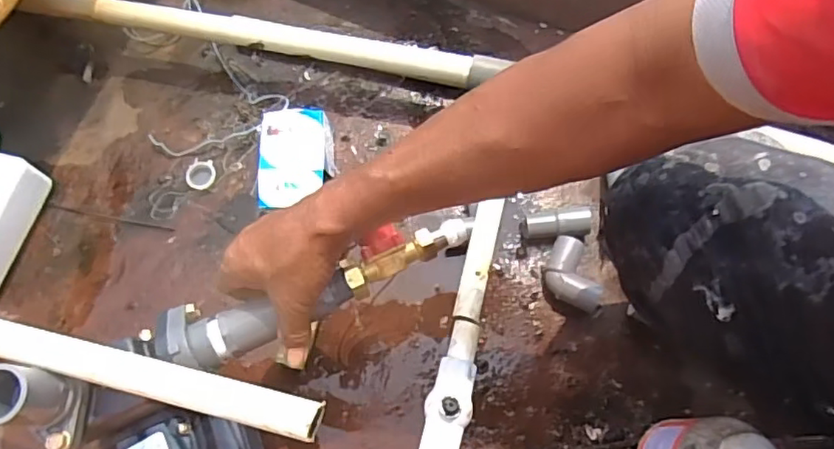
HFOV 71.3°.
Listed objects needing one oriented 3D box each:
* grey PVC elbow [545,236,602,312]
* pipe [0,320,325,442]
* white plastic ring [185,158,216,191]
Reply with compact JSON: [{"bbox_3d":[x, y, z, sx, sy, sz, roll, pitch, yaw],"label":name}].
[{"bbox_3d":[0.180,0.055,0.659,0.060,0.033,0.069,15,71,7],"label":"grey PVC elbow"},{"bbox_3d":[-0.296,0.093,0.445,0.472,0.026,0.026,11,70,10],"label":"pipe"},{"bbox_3d":[-0.270,-0.064,0.727,0.038,0.008,0.039,-1,70,2],"label":"white plastic ring"}]

